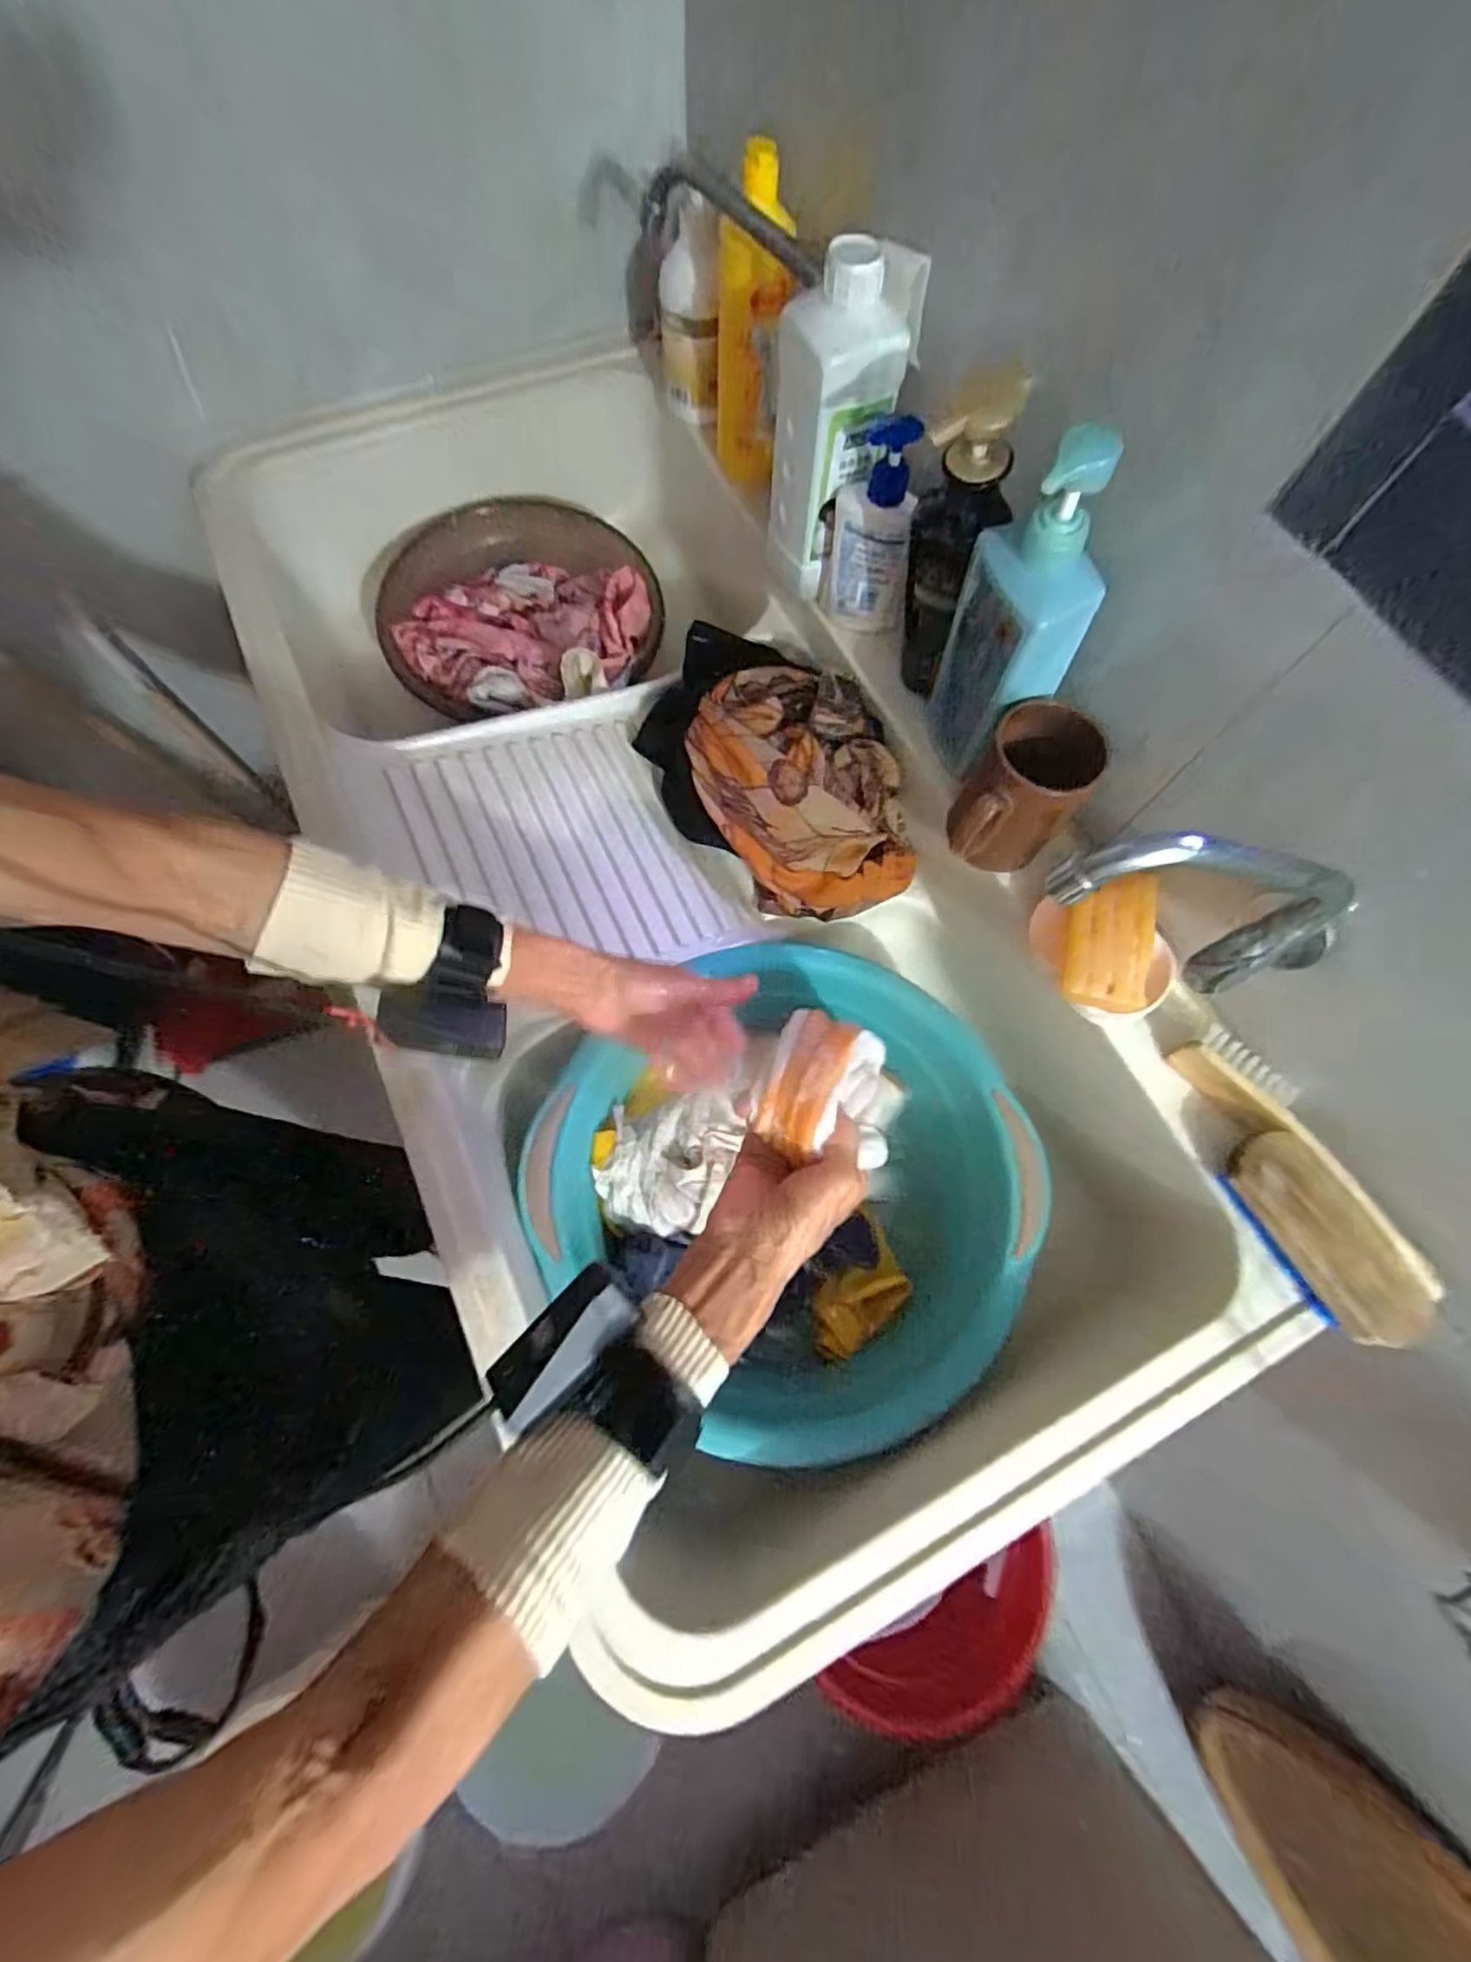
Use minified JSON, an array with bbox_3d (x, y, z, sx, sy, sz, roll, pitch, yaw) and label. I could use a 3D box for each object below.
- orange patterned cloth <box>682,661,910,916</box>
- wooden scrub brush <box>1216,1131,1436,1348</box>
[{"bbox_3d":[0.059,-0.178,0.617,0.174,0.088,0.227,-23,74,-10],"label":"orange patterned cloth"},{"bbox_3d":[0.384,0.168,0.448,0.057,0.040,0.134,-24,74,-10],"label":"wooden scrub brush"}]

